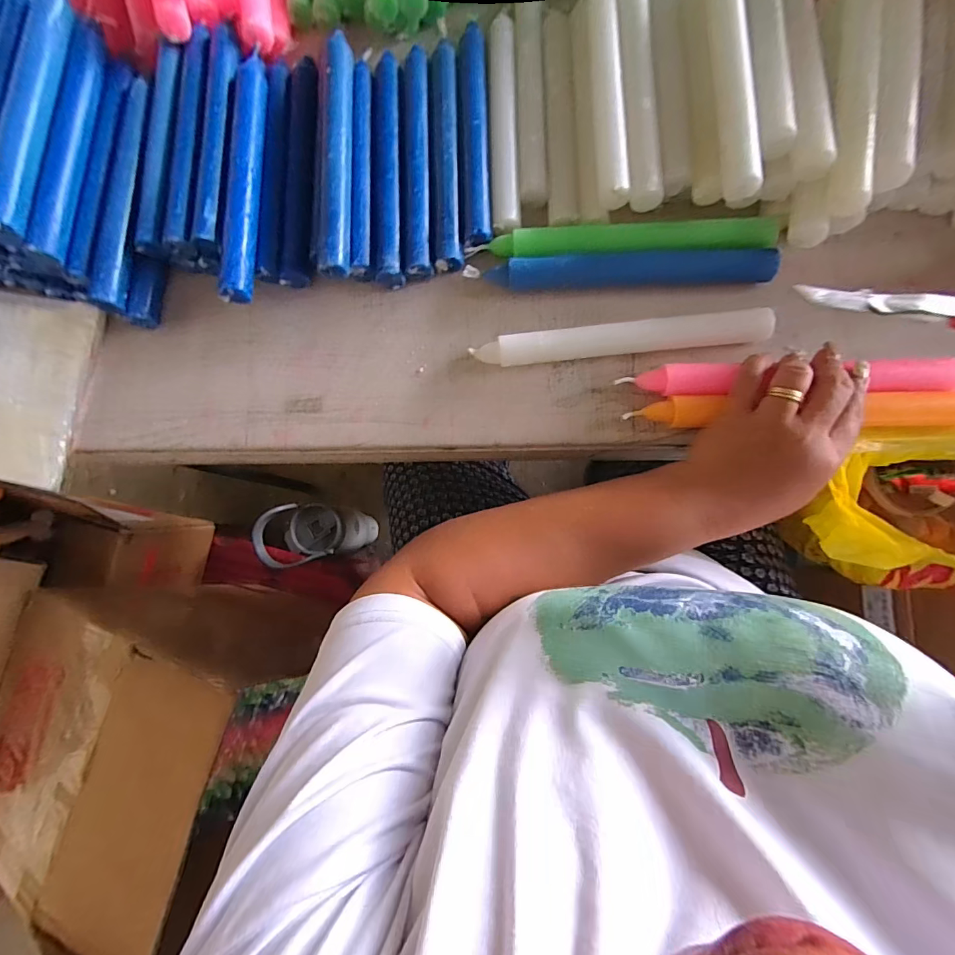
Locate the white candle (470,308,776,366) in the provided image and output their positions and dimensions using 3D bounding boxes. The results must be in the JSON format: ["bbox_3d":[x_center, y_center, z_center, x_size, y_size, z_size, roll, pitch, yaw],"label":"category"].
[{"bbox_3d":[0.103,-0.100,0.313,0.204,0.028,0.021,-4,81,4],"label":"white candle"}]

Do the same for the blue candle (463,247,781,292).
[{"bbox_3d":[0.104,-0.156,0.321,0.219,0.021,0.026,-1,82,5],"label":"blue candle"}]

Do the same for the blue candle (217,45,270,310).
[{"bbox_3d":[-0.181,-0.238,0.339,0.020,0.023,0.214,-1,82,5],"label":"blue candle"}]

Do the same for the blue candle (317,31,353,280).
[{"bbox_3d":[-0.108,-0.249,0.335,0.019,0.022,0.198,-2,82,4],"label":"blue candle"}]

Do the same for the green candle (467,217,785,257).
[{"bbox_3d":[0.106,-0.178,0.321,0.217,0.015,0.024,-1,82,5],"label":"green candle"}]

